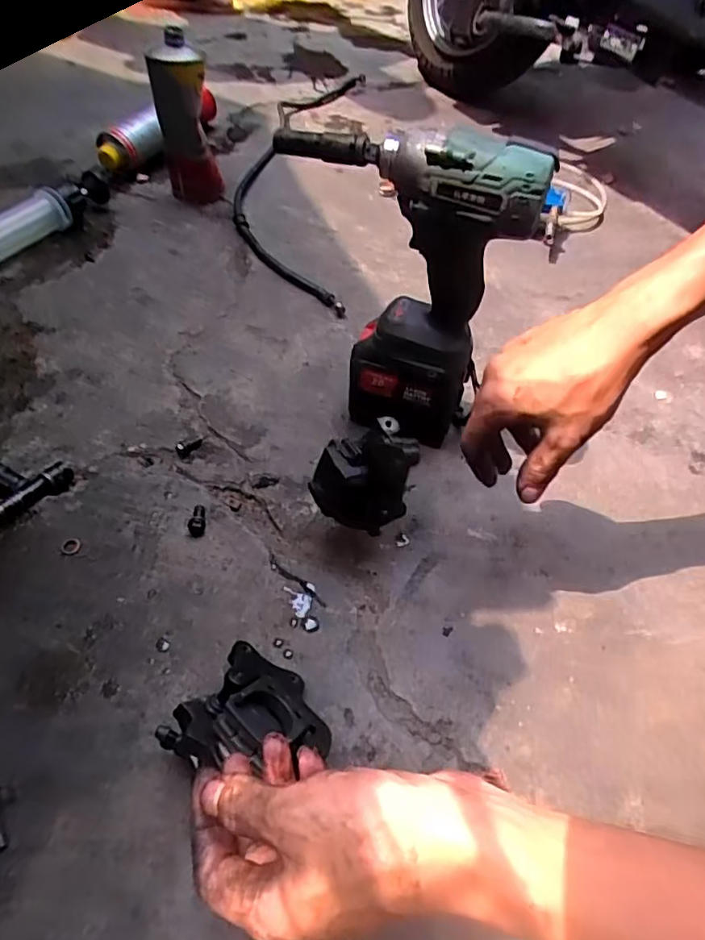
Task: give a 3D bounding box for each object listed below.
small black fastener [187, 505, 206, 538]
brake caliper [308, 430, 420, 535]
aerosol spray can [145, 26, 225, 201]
[{"bbox_3d":[-0.140,0.045,0.517,0.015,0.013,0.030,-7,52,-11],"label":"small black fastener"},{"bbox_3d":[0.009,-0.001,0.468,0.079,0.076,0.070,18,53,7],"label":"brake caliper"},{"bbox_3d":[-0.236,-0.493,0.829,0.083,0.202,0.059,-8,52,-12],"label":"aerosol spray can"}]

